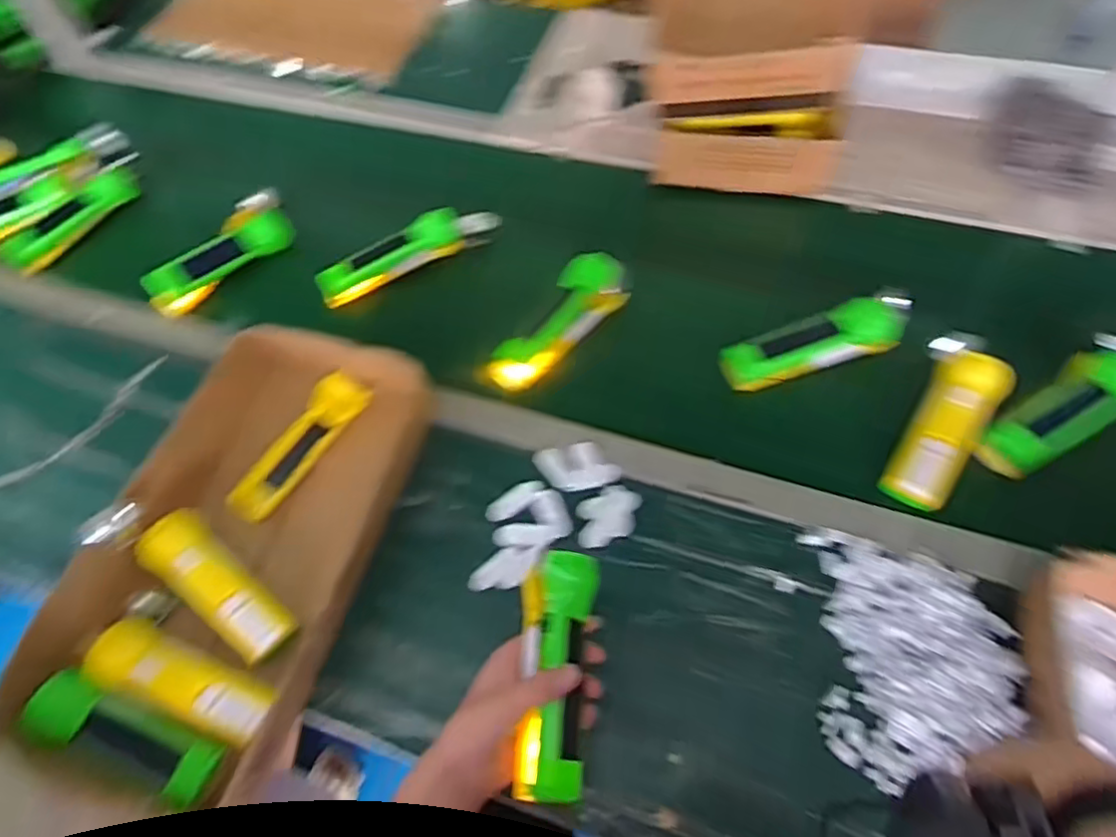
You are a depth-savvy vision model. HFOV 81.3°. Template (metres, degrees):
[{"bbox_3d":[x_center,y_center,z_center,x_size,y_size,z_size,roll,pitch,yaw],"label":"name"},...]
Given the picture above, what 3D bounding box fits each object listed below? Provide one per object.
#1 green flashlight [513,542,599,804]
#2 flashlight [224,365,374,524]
[{"bbox_3d":[-0.003,0.180,0.468,0.053,0.035,0.164,1,60,5],"label":"green flashlight"},{"bbox_3d":[-0.263,0.026,0.659,0.051,0.030,0.167,31,67,20],"label":"flashlight"}]

